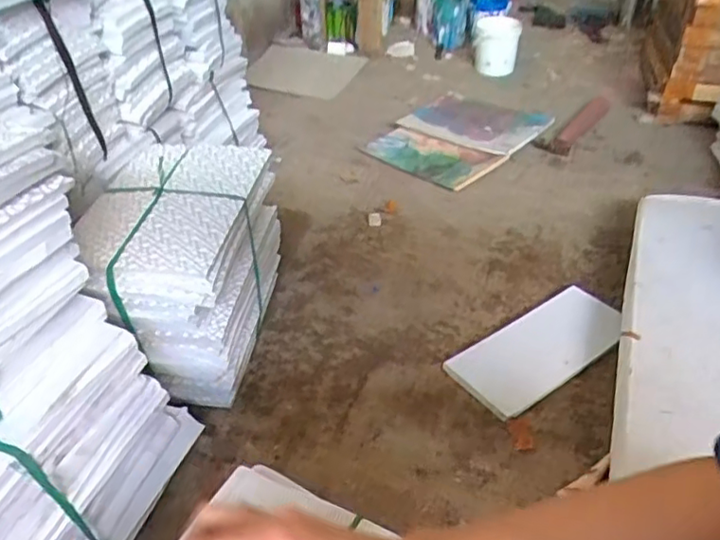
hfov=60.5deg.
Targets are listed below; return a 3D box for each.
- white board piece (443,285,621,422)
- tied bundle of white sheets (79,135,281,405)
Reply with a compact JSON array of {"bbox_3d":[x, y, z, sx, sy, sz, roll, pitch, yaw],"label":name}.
[{"bbox_3d":[0.254,0.104,0.855,0.271,0.018,0.107,-25,57,-28],"label":"white board piece"},{"bbox_3d":[-0.228,-0.007,0.831,0.184,0.215,0.280,3,39,8],"label":"tied bundle of white sheets"}]

